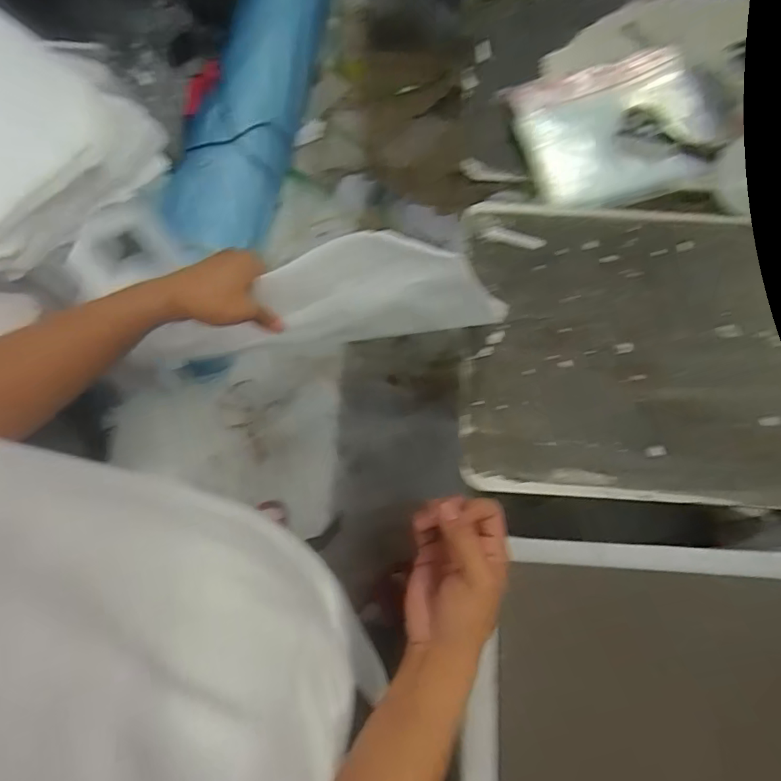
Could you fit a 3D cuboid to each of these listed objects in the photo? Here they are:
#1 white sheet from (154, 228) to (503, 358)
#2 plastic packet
[{"bbox_3d":[-0.072,-0.089,0.537,0.350,0.146,0.041,-10,72,9],"label":"white sheet"},{"bbox_3d":[0.336,-0.382,0.751,0.286,0.034,0.231,-15,72,-5],"label":"plastic packet"}]

